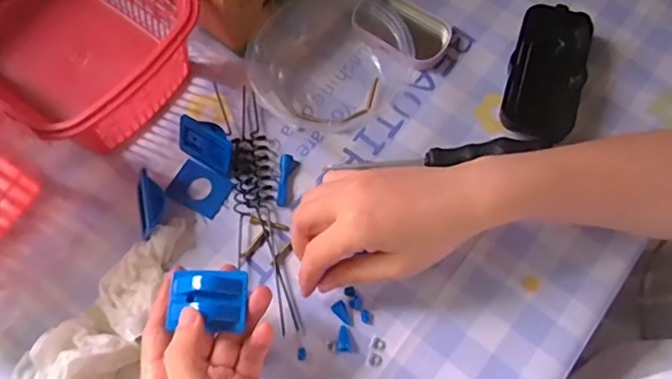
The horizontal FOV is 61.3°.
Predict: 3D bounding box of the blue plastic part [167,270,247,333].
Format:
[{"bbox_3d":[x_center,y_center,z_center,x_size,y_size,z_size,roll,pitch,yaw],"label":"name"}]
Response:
[{"bbox_3d":[-0.073,0.062,0.320,0.043,0.011,0.034,1,70,1],"label":"blue plastic part"}]

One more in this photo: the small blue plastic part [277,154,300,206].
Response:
[{"bbox_3d":[-0.037,-0.008,0.412,0.013,0.005,0.038,9,70,4],"label":"small blue plastic part"}]

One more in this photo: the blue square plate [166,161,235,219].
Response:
[{"bbox_3d":[-0.100,-0.001,0.414,0.043,0.004,0.032,28,73,11],"label":"blue square plate"}]

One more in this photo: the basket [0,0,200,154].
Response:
[{"bbox_3d":[-0.205,-0.127,0.421,0.206,0.078,0.138,38,74,14],"label":"basket"}]

